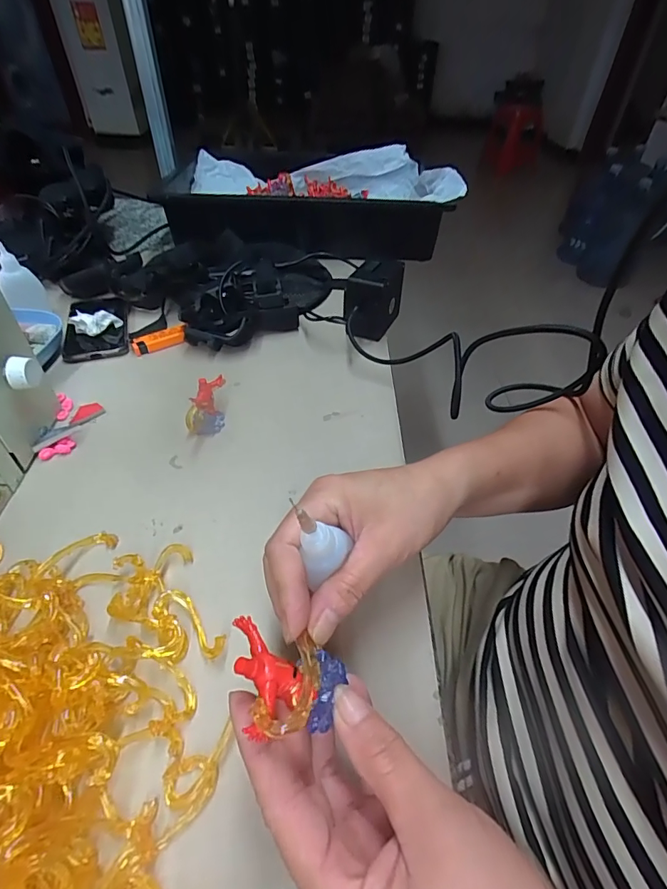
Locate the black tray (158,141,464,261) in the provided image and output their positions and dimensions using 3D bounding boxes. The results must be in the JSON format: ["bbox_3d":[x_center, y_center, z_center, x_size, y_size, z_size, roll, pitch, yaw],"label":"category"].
[{"bbox_3d":[-0.044,-0.435,0.773,0.457,0.099,0.344,-4,44,-5],"label":"black tray"}]

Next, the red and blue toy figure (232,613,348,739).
[{"bbox_3d":[-0.021,0.105,0.193,0.051,0.025,0.052,22,27,-32],"label":"red and blue toy figure"}]

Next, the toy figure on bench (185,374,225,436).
[{"bbox_3d":[-0.119,-0.039,0.404,0.031,0.049,0.038,0,44,-2],"label":"toy figure on bench"}]

